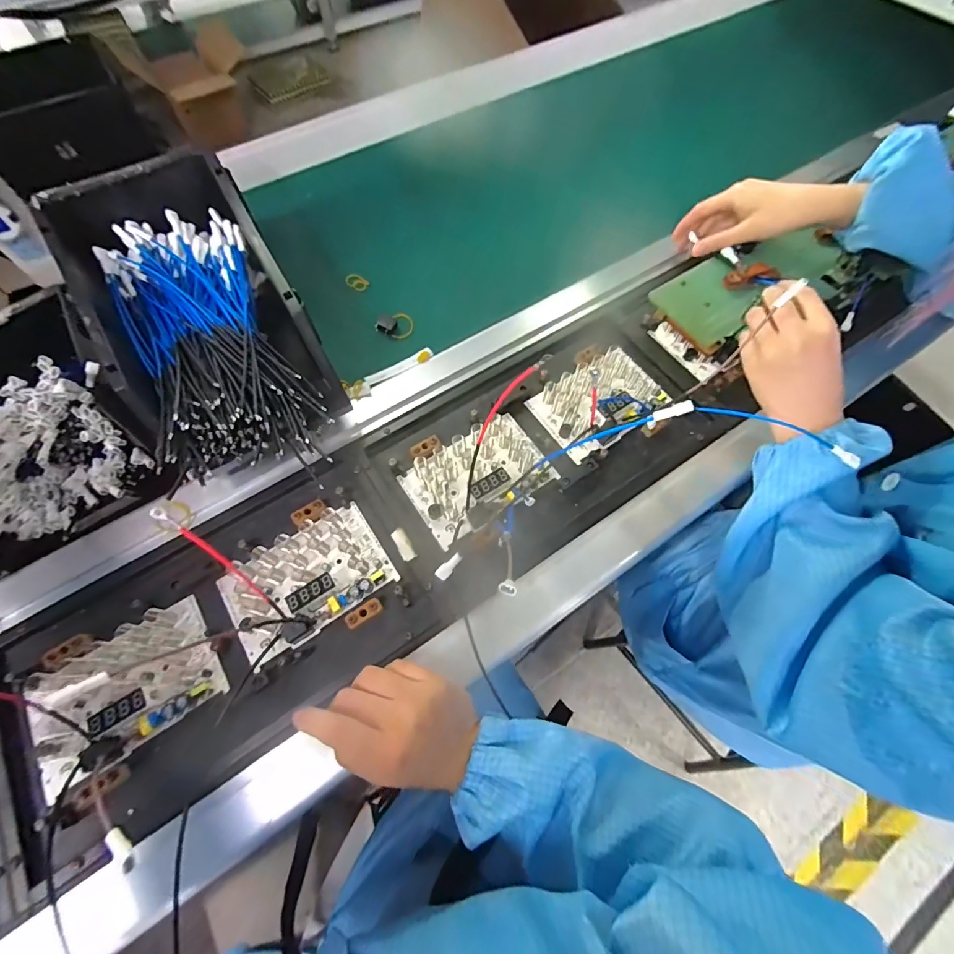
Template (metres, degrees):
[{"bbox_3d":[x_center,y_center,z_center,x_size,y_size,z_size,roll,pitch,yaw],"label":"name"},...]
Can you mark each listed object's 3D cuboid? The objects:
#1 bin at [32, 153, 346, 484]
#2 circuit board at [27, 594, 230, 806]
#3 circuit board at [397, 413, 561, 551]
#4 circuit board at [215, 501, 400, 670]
[{"bbox_3d":[-0.247,-0.144,0.409,0.159,0.144,0.286,-28,70,-10],"label":"bin"},{"bbox_3d":[-0.279,0.167,0.343,0.128,0.016,0.092,-30,71,-13],"label":"circuit board"},{"bbox_3d":[0.001,-0.003,0.422,0.133,0.018,0.090,-30,71,-13],"label":"circuit board"},{"bbox_3d":[-0.151,0.088,0.379,0.138,0.019,0.089,-32,72,-14],"label":"circuit board"}]

